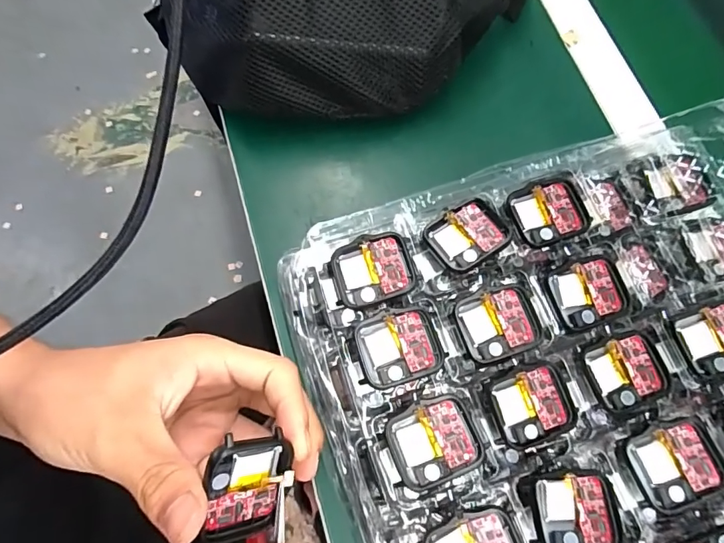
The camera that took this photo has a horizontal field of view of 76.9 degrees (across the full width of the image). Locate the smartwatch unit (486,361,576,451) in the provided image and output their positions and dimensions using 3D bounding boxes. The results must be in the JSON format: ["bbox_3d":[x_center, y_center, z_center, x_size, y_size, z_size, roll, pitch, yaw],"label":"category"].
[{"bbox_3d":[0.089,0.068,0.238,0.043,0.008,0.036,-20,73,-8],"label":"smartwatch unit"}]

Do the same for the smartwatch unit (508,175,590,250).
[{"bbox_3d":[0.113,-0.036,0.272,0.047,0.006,0.038,-21,73,-8],"label":"smartwatch unit"}]

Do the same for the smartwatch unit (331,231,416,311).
[{"bbox_3d":[0.006,0.000,0.255,0.044,0.011,0.037,-15,73,-6],"label":"smartwatch unit"}]

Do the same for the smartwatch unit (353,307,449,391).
[{"bbox_3d":[0.019,0.040,0.240,0.044,0.006,0.037,-14,72,-6],"label":"smartwatch unit"}]

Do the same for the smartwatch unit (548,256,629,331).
[{"bbox_3d":[0.129,0.012,0.257,0.042,0.005,0.036,-16,73,-7],"label":"smartwatch unit"}]

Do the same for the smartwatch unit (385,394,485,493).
[{"bbox_3d":[0.036,0.085,0.227,0.043,0.006,0.038,-19,73,-8],"label":"smartwatch unit"}]

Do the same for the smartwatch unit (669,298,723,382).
[{"bbox_3d":[0.196,0.036,0.250,0.042,0.012,0.038,-15,73,-6],"label":"smartwatch unit"}]

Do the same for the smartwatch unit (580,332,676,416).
[{"bbox_3d":[0.143,0.054,0.246,0.041,0.005,0.038,-19,73,-8],"label":"smartwatch unit"}]

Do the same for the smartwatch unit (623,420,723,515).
[{"bbox_3d":[0.158,0.097,0.229,0.040,0.008,0.038,-18,73,-7],"label":"smartwatch unit"}]

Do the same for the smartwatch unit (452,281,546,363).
[{"bbox_3d":[0.076,0.028,0.250,0.042,0.005,0.036,-17,73,-7],"label":"smartwatch unit"}]

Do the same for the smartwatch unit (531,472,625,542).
[{"bbox_3d":[0.104,0.117,0.220,0.042,0.009,0.035,-1,72,-2],"label":"smartwatch unit"}]

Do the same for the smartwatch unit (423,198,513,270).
[{"bbox_3d":[0.062,-0.022,0.262,0.041,0.009,0.036,-30,75,-11],"label":"smartwatch unit"}]

